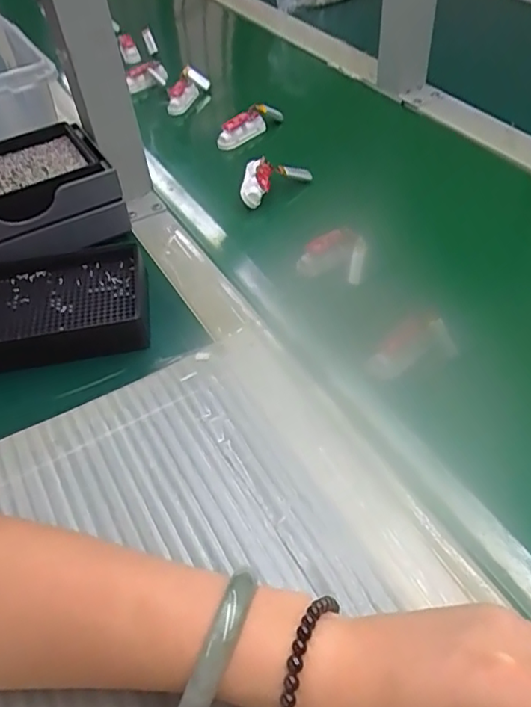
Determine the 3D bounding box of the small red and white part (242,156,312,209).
[{"bbox_3d":[0.004,-0.166,0.532,0.079,0.027,0.026,-34,54,-23],"label":"small red and white part"}]

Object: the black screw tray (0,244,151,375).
[{"bbox_3d":[-0.162,-0.035,0.427,0.142,0.028,0.093,-11,48,-4],"label":"black screw tray"}]

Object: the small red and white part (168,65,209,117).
[{"bbox_3d":[-0.093,-0.312,0.665,0.025,0.030,0.073,11,50,15],"label":"small red and white part"}]

